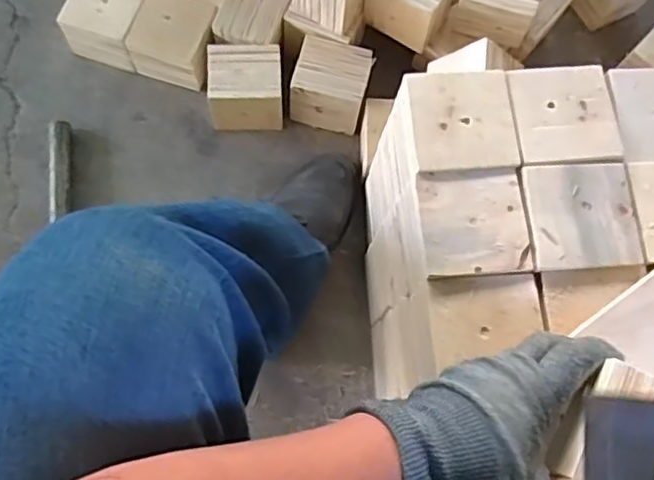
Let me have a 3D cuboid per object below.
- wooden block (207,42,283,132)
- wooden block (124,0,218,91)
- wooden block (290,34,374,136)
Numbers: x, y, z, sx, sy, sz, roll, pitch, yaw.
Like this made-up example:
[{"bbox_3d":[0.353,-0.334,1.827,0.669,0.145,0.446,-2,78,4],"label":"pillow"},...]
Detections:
[{"bbox_3d":[-0.105,-0.201,0.838,0.093,0.086,0.084,-2,75,-3],"label":"wooden block"},{"bbox_3d":[-0.198,-0.263,0.867,0.114,0.082,0.105,21,75,3],"label":"wooden block"},{"bbox_3d":[0.007,-0.205,0.849,0.093,0.082,0.084,13,74,1],"label":"wooden block"}]

